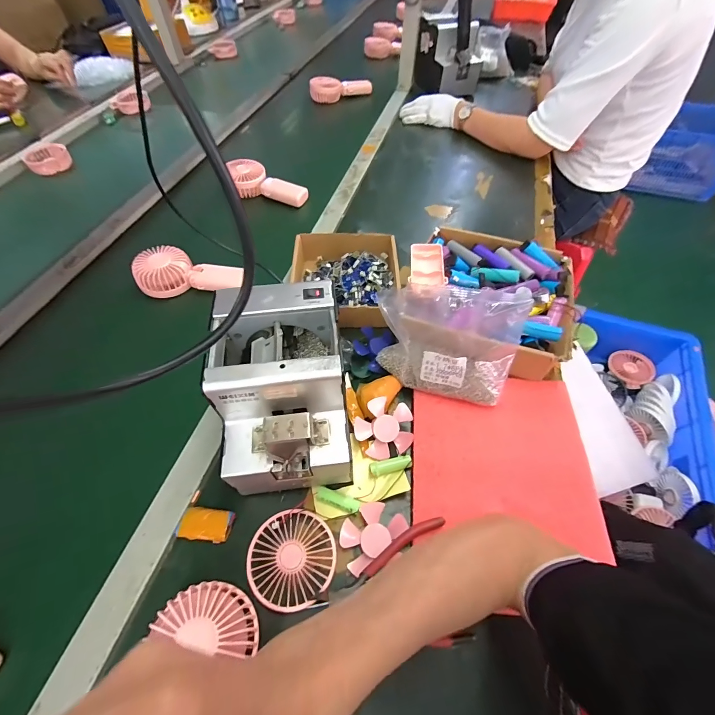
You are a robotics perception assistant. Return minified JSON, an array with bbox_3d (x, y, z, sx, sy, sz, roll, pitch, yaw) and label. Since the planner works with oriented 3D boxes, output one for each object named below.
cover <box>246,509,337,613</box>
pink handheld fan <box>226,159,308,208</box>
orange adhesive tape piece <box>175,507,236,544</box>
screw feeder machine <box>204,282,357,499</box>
[{"bbox_3d":[-0.067,0.202,0.348,0.085,0.007,0.085,-3,56,-1],"label":"cover"},{"bbox_3d":[-0.186,-0.358,0.711,0.173,0.045,0.079,23,59,1],"label":"pink handheld fan"},{"bbox_3d":[-0.163,0.179,0.369,0.055,0.013,0.030,5,56,5],"label":"orange adhesive tape piece"},{"bbox_3d":[-0.076,0.033,0.371,0.120,0.140,0.174,-6,56,-2],"label":"screw feeder machine"}]

